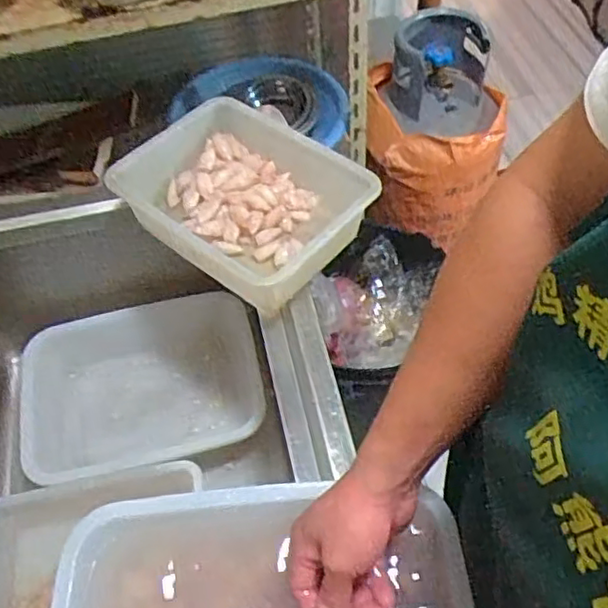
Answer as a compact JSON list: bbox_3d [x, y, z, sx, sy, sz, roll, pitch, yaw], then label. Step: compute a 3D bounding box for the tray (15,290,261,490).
[{"bbox_3d":[-0.234,0.130,0.945,0.343,0.093,0.246,-11,54,-4],"label":"tray"}]

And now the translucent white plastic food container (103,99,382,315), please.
[{"bbox_3d":[-0.069,-0.126,0.808,0.268,0.086,0.218,36,64,25],"label":"translucent white plastic food container"}]

